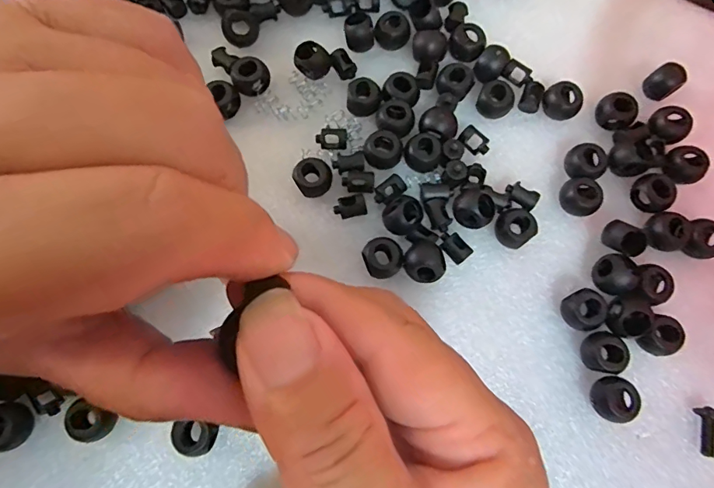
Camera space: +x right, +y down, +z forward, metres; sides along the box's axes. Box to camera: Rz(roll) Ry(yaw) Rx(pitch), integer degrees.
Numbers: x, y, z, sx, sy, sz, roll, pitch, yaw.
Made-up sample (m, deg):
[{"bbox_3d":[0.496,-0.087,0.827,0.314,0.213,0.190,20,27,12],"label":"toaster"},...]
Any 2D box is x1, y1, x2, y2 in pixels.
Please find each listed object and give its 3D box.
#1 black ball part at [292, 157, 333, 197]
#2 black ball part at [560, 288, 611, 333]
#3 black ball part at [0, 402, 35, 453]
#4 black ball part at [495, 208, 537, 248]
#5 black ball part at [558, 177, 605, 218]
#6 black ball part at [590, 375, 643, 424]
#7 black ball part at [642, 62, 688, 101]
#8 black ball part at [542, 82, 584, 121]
[{"bbox_3d":[-0.020,-0.030,0.205,0.016,0.010,0.015,0,77,-2],"label":"black ball part"},{"bbox_3d":[0.097,0.029,0.194,0.015,0.014,0.016,0,77,-2],"label":"black ball part"},{"bbox_3d":[-0.137,0.071,0.176,0.014,0.012,0.017,-4,77,-3],"label":"black ball part"},{"bbox_3d":[0.070,-0.007,0.203,0.015,0.014,0.017,-38,81,-10],"label":"black ball part"},{"bbox_3d":[0.102,-0.021,0.207,0.012,0.014,0.017,-26,79,-7],"label":"black ball part"},{"bbox_3d":[0.105,0.064,0.187,0.017,0.012,0.018,0,77,-2],"label":"black ball part"},{"bbox_3d":[0.151,-0.079,0.222,0.015,0.013,0.014,0,77,-2],"label":"black ball part"},{"bbox_3d":[0.099,-0.068,0.220,0.016,0.013,0.017,0,77,-2],"label":"black ball part"}]

